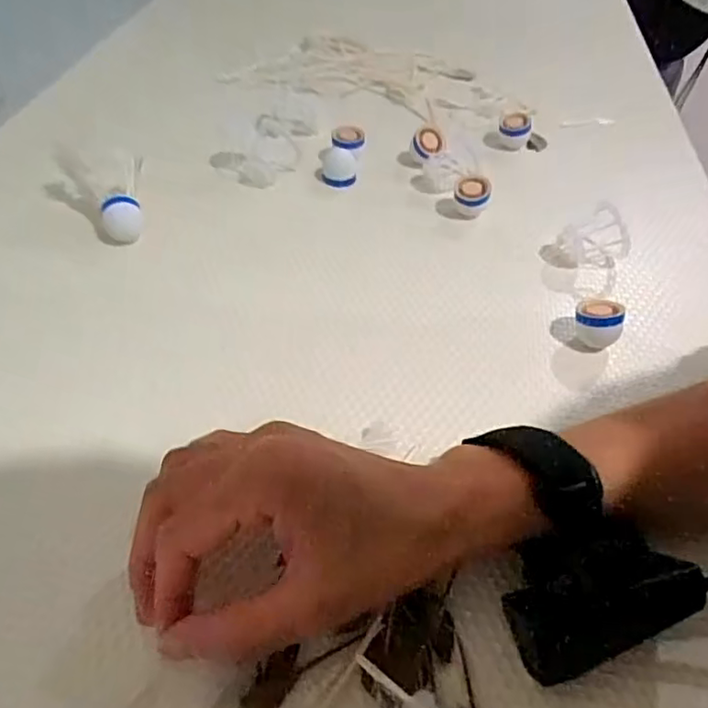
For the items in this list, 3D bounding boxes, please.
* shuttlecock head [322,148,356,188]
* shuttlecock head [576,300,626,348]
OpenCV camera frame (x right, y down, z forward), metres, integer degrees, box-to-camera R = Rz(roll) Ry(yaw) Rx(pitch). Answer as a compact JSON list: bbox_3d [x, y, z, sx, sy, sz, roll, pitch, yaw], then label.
[{"bbox_3d":[-0.012,-0.145,0.479,0.025,0.023,0.021,-1,48,-1],"label":"shuttlecock head"},{"bbox_3d":[0.139,-0.014,0.354,0.024,0.028,0.029,12,48,10],"label":"shuttlecock head"}]

